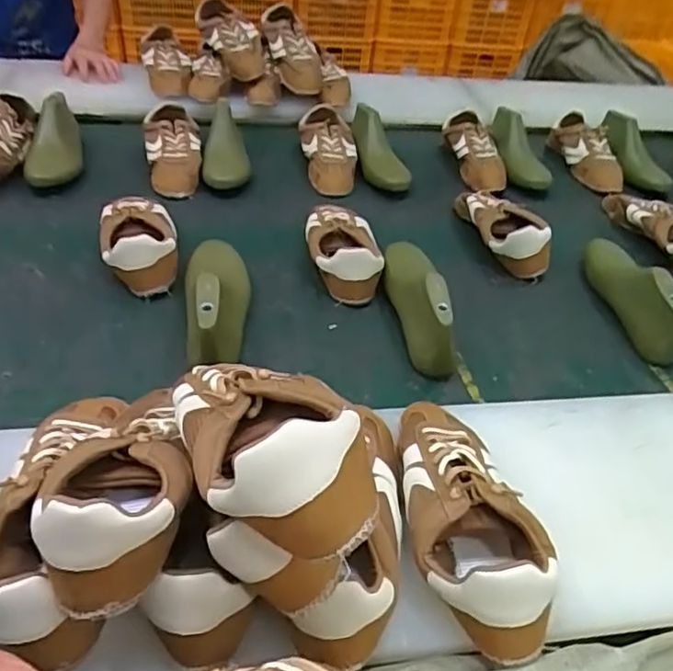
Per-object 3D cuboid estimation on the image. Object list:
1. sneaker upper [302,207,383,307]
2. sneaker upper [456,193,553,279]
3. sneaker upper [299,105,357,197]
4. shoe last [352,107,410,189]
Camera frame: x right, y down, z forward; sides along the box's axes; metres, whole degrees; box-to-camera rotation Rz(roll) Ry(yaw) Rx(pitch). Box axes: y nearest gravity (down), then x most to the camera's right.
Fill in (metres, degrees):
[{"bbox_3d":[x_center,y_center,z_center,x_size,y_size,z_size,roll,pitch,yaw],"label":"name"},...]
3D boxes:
[{"bbox_3d":[0.005,-0.136,0.919,0.095,0.071,0.210,-3,42,-9],"label":"sneaker upper"},{"bbox_3d":[0.272,-0.188,1.017,0.093,0.072,0.229,-4,42,-10],"label":"sneaker upper"},{"bbox_3d":[-0.016,-0.356,1.172,0.104,0.074,0.272,-1,42,-7],"label":"sneaker upper"},{"bbox_3d":[0.082,-0.362,1.186,0.085,0.087,0.265,0,42,-6],"label":"shoe last"}]

